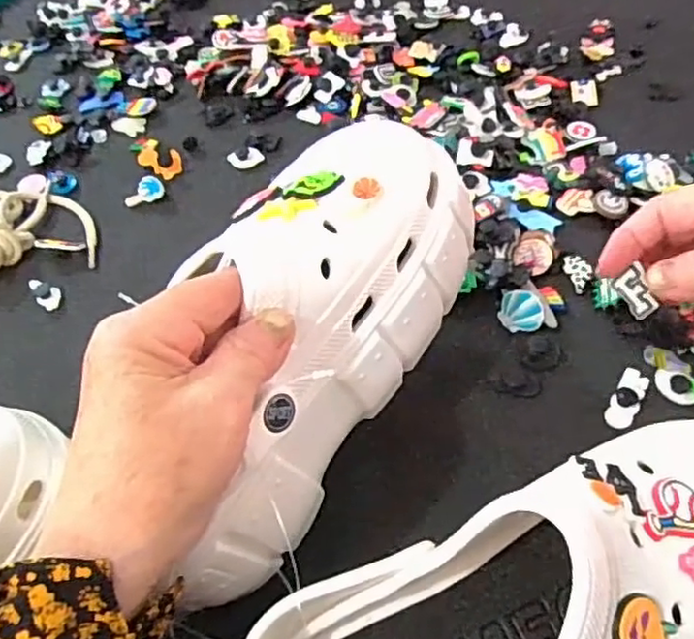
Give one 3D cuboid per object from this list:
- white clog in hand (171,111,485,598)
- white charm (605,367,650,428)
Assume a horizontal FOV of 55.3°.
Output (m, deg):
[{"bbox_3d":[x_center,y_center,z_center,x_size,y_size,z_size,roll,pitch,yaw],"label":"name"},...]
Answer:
[{"bbox_3d":[-0.013,0.008,0.294,0.086,0.097,0.228,17,77,17],"label":"white clog in hand"},{"bbox_3d":[0.156,0.043,0.367,0.015,0.004,0.042,25,59,21],"label":"white charm"}]

